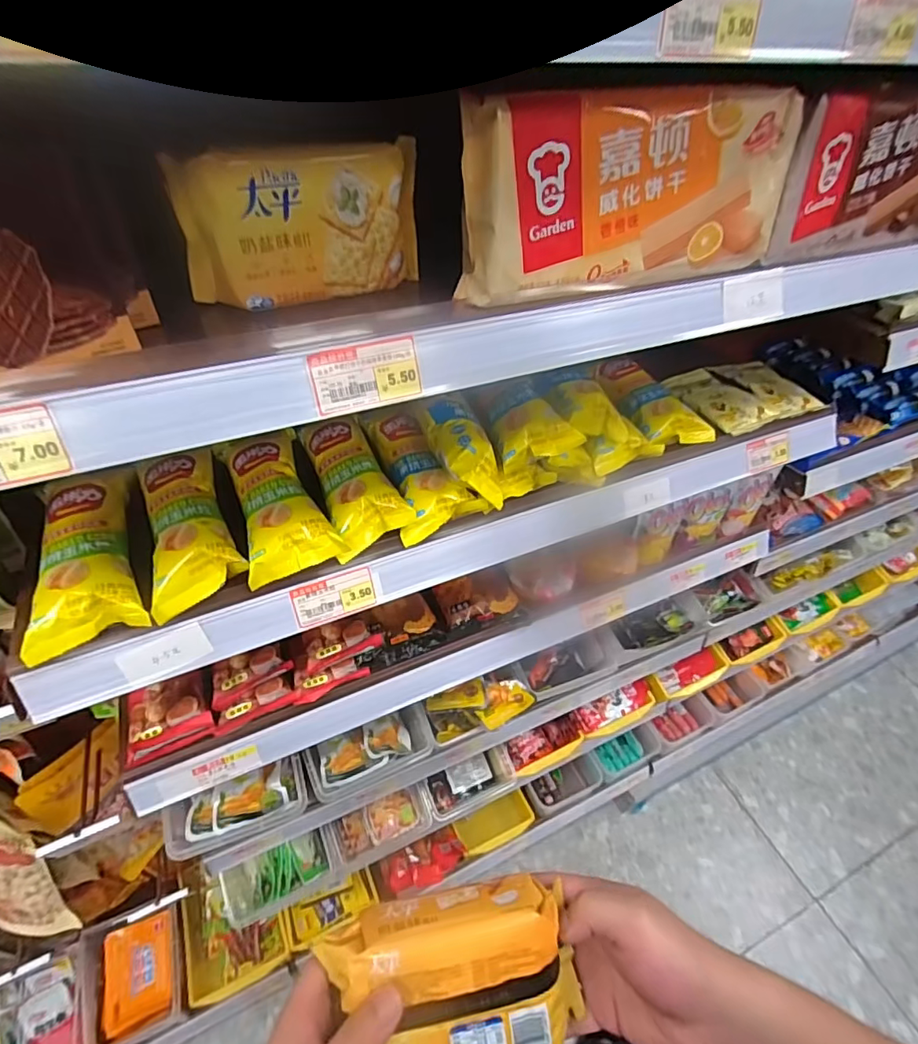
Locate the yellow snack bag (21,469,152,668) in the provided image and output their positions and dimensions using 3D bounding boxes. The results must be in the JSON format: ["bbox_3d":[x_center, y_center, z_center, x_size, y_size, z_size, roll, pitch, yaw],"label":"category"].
[{"bbox_3d":[-0.306,0.020,0.424,0.074,0.034,0.175,-20,49,-21],"label":"yellow snack bag"}]

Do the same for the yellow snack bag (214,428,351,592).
[{"bbox_3d":[-0.170,-0.031,0.482,0.075,0.033,0.184,-17,48,-19],"label":"yellow snack bag"}]

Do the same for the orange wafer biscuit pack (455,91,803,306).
[{"bbox_3d":[0.129,-0.237,0.380,0.260,0.111,0.032,-15,47,-18],"label":"orange wafer biscuit pack"}]

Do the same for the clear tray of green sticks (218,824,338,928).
[{"bbox_3d":[-0.293,0.563,0.845,0.170,0.072,0.085,-18,48,-20],"label":"clear tray of green sticks"}]

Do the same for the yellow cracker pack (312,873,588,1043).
[{"bbox_3d":[0.001,0.269,0.310,0.143,0.055,0.086,-7,45,-10],"label":"yellow cracker pack"}]

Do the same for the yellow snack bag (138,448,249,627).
[{"bbox_3d":[-0.239,-0.005,0.459,0.068,0.038,0.177,-18,48,-20],"label":"yellow snack bag"}]

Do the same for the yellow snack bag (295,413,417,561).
[{"bbox_3d":[-0.103,-0.052,0.508,0.067,0.036,0.189,-14,47,-17],"label":"yellow snack bag"}]

